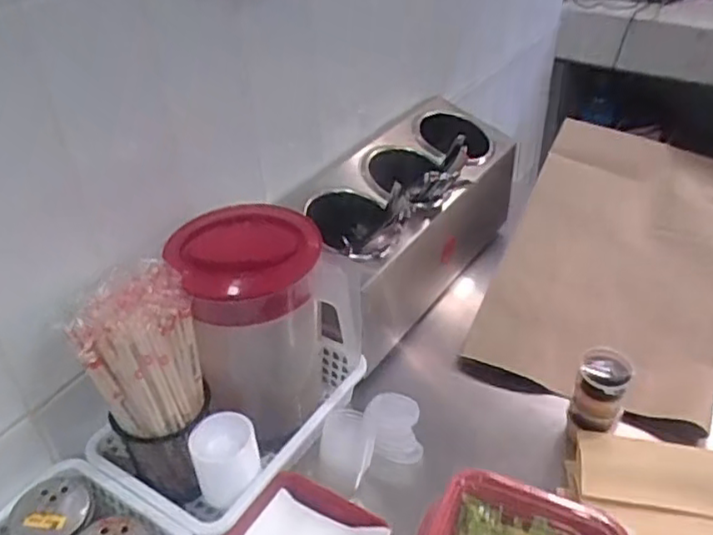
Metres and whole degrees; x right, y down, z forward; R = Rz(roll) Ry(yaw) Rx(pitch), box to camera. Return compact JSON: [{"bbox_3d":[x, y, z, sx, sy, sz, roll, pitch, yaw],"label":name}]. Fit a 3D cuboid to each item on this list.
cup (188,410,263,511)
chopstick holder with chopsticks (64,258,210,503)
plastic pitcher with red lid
[{"bbox_3d":[-0.117,0.173,0.601,0.058,0.071,0.048,-15,39,-16],"label":"cup"},{"bbox_3d":[-0.177,0.101,0.577,0.079,0.205,0.080,7,38,12],"label":"chopstick holder with chopsticks"},{"bbox_3d":[-0.086,0.059,0.647,0.144,0.209,0.121,-24,42,-26],"label":"plastic pitcher with red lid"}]

